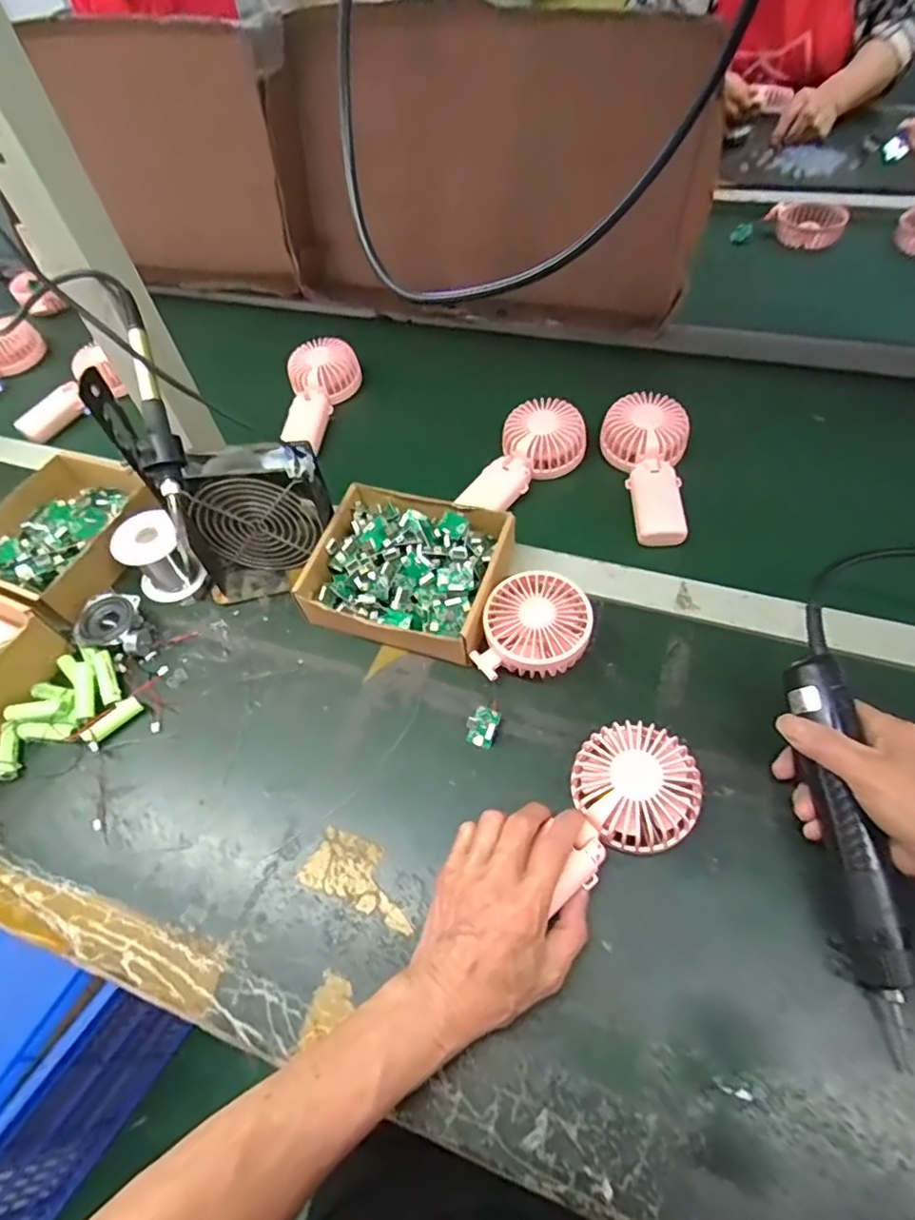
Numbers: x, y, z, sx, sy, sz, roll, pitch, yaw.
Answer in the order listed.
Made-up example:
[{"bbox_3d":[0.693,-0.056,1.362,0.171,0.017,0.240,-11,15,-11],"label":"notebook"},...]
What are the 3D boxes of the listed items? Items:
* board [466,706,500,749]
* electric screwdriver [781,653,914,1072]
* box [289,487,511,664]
[{"bbox_3d":[0.019,0.094,0.479,0.024,0.011,0.029,9,59,10],"label":"board"},{"bbox_3d":[0.256,0.147,0.384,0.032,0.034,0.235,-3,72,2],"label":"electric screwdriver"},{"bbox_3d":[-0.044,-0.035,0.541,0.167,0.049,0.140,14,60,13],"label":"box"}]

